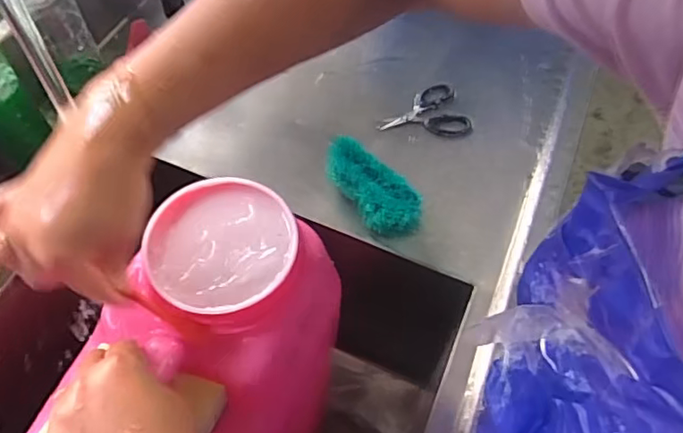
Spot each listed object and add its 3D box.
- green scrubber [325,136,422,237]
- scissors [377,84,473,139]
[{"bbox_3d":[0.032,-0.029,0.613,0.054,0.042,0.125,-36,65,-22],"label":"green scrubber"},{"bbox_3d":[0.097,-0.119,0.688,0.105,0.010,0.076,-17,59,-12],"label":"scissors"}]

